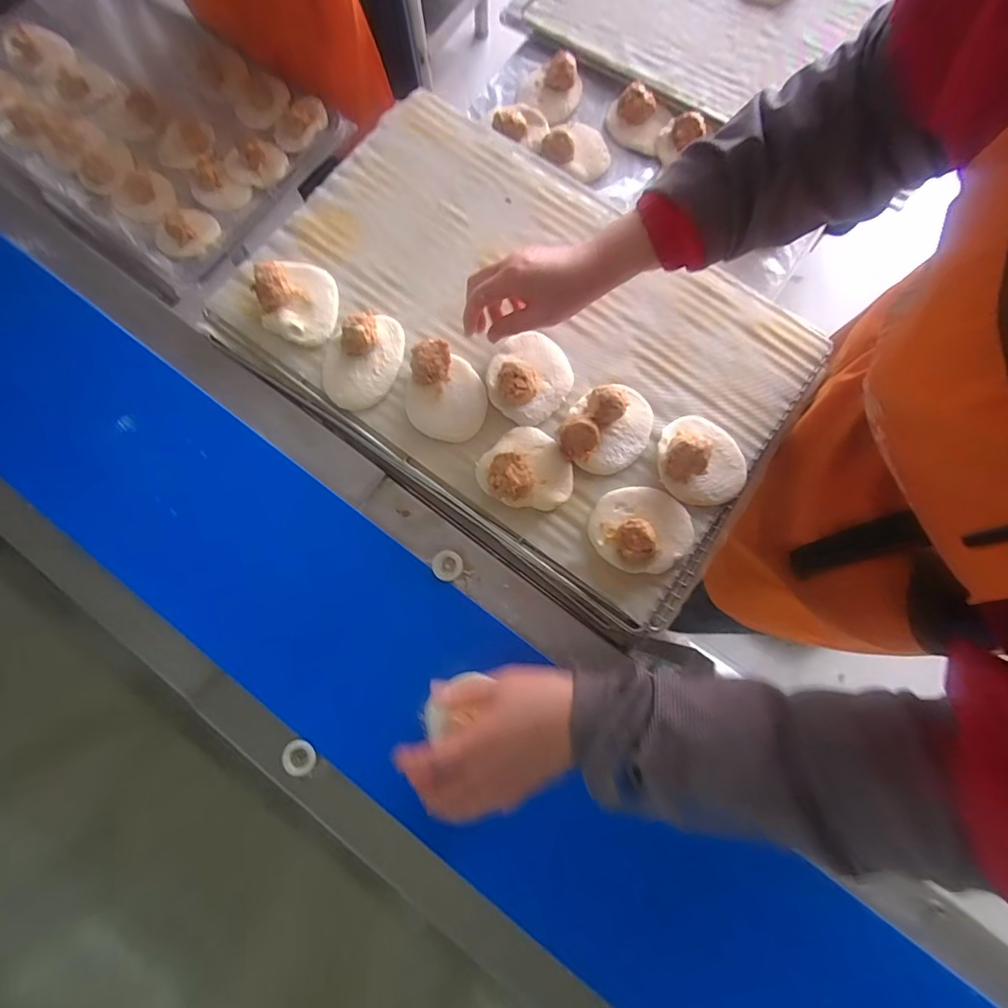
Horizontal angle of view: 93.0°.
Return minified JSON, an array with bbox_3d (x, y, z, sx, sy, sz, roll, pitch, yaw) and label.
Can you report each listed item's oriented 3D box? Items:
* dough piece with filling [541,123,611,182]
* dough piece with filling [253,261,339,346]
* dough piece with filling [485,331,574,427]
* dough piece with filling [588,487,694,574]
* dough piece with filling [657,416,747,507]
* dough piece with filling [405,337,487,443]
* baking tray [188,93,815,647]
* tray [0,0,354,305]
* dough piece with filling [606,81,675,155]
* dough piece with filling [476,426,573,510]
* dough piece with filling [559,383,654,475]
[{"bbox_3d":[0.099,-0.479,0.635,0.090,0.036,0.086,11,78,2],"label":"dough piece with filling"},{"bbox_3d":[-0.229,-0.227,0.528,0.090,0.036,0.102,-34,79,-8],"label":"dough piece with filling"},{"bbox_3d":[0.026,-0.139,0.506,0.087,0.030,0.095,0,77,-1],"label":"dough piece with filling"},{"bbox_3d":[0.140,0.023,0.474,0.100,0.038,0.085,-2,77,-1],"label":"dough piece with filling"},{"bbox_3d":[0.203,-0.051,0.485,0.087,0.039,0.091,0,77,-1],"label":"dough piece with filling"},{"bbox_3d":[-0.063,-0.120,0.502,0.082,0.035,0.101,-15,77,-4],"label":"dough piece with filling"},{"bbox_3d":[0.017,-0.204,0.532,0.604,0.045,0.420,34,79,7],"label":"baking tray"},{"bbox_3d":[-0.635,-0.662,0.805,0.646,0.074,0.412,36,81,4],"label":"tray"},{"bbox_3d":[0.184,-0.523,0.646,0.076,0.033,0.063,21,79,4],"label":"dough piece with filling"},{"bbox_3d":[0.026,-0.037,0.483,0.090,0.035,0.085,0,77,-1],"label":"dough piece with filling"},{"bbox_3d":[0.111,-0.084,0.493,0.083,0.038,0.106,30,78,6],"label":"dough piece with filling"}]

